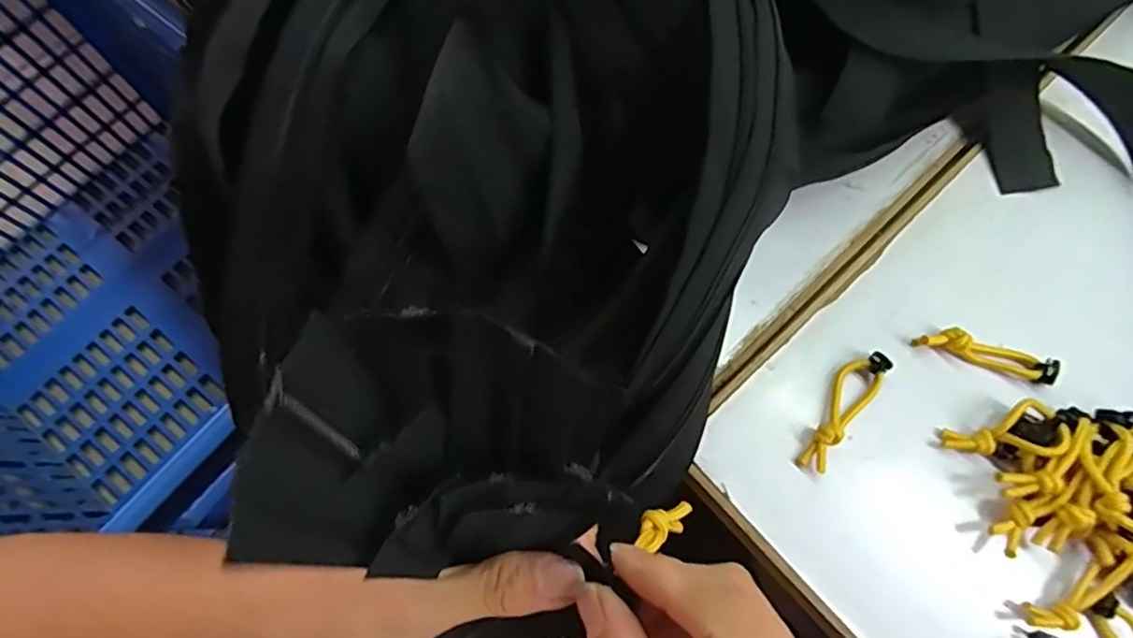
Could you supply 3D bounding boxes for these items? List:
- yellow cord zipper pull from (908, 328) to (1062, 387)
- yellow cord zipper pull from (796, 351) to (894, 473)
[{"bbox_3d":[0.197,0.015,0.290,0.062,0.012,0.013,16,73,4],"label":"yellow cord zipper pull"},{"bbox_3d":[0.125,0.040,0.279,0.018,0.010,0.064,39,76,10],"label":"yellow cord zipper pull"}]

